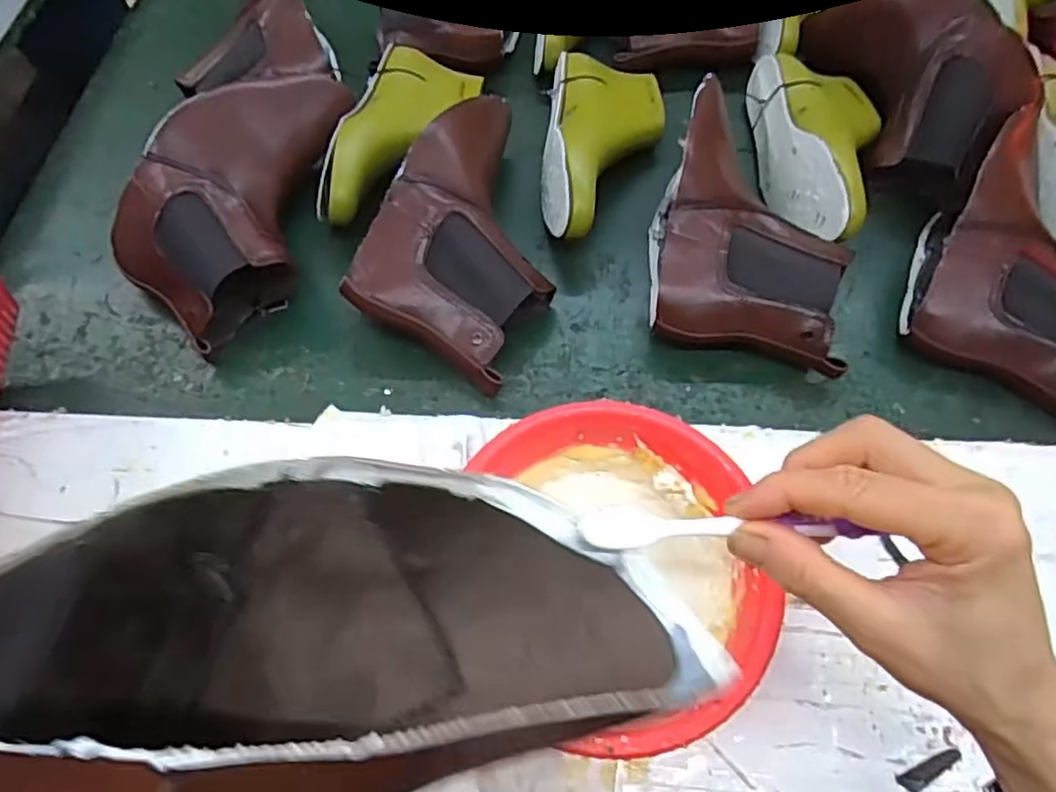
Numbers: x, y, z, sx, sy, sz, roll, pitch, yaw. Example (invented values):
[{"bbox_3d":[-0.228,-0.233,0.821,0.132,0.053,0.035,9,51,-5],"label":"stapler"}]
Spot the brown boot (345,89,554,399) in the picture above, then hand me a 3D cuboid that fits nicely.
[{"bbox_3d":[-0.040,-0.141,0.566,0.149,0.093,0.231,25,67,13],"label":"brown boot"}]

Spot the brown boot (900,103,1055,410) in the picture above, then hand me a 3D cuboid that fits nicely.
[{"bbox_3d":[0.419,-0.110,0.547,0.155,0.080,0.233,30,68,15],"label":"brown boot"}]

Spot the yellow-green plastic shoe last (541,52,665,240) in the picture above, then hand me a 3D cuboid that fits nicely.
[{"bbox_3d":[0.071,-0.238,0.624,0.108,0.077,0.230,5,64,4],"label":"yellow-green plastic shoe last"}]

